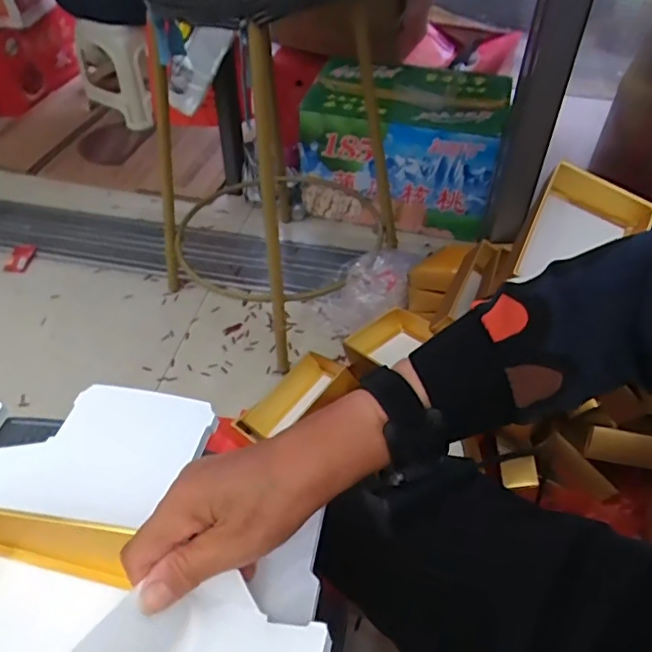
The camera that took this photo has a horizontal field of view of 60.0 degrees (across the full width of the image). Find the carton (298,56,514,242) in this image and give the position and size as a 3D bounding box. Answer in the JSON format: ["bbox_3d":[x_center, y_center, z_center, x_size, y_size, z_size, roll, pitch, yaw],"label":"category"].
[{"bbox_3d":[0.185,-0.446,1.422,0.468,0.288,0.302,10,48,9],"label":"carton"}]

